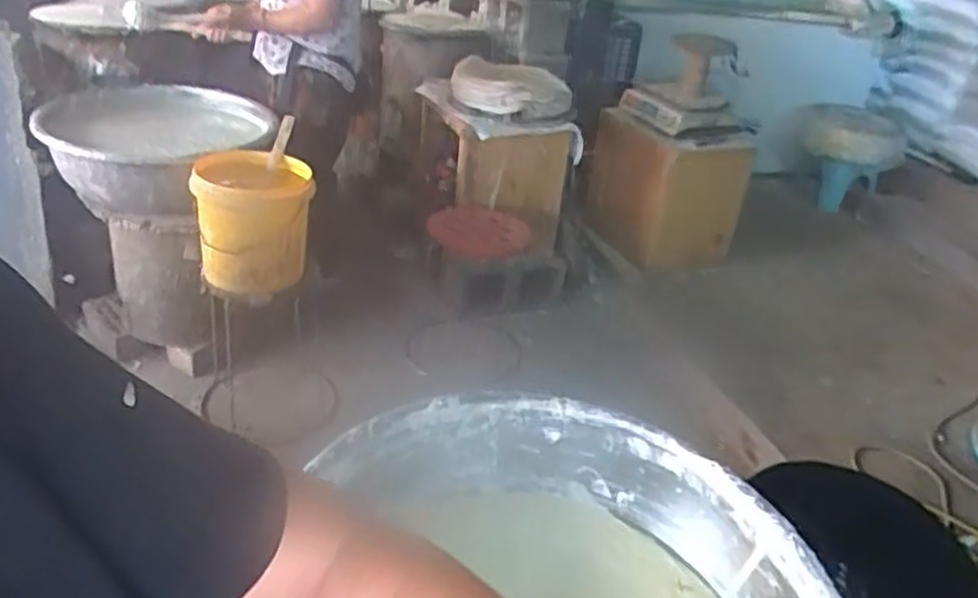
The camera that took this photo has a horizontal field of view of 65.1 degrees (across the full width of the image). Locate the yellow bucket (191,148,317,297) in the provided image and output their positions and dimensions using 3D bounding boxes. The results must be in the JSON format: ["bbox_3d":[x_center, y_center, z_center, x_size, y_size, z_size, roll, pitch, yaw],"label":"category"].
[{"bbox_3d":[-0.545,-0.179,1.783,0.244,0.252,0.266,6,28,-3],"label":"yellow bucket"}]

